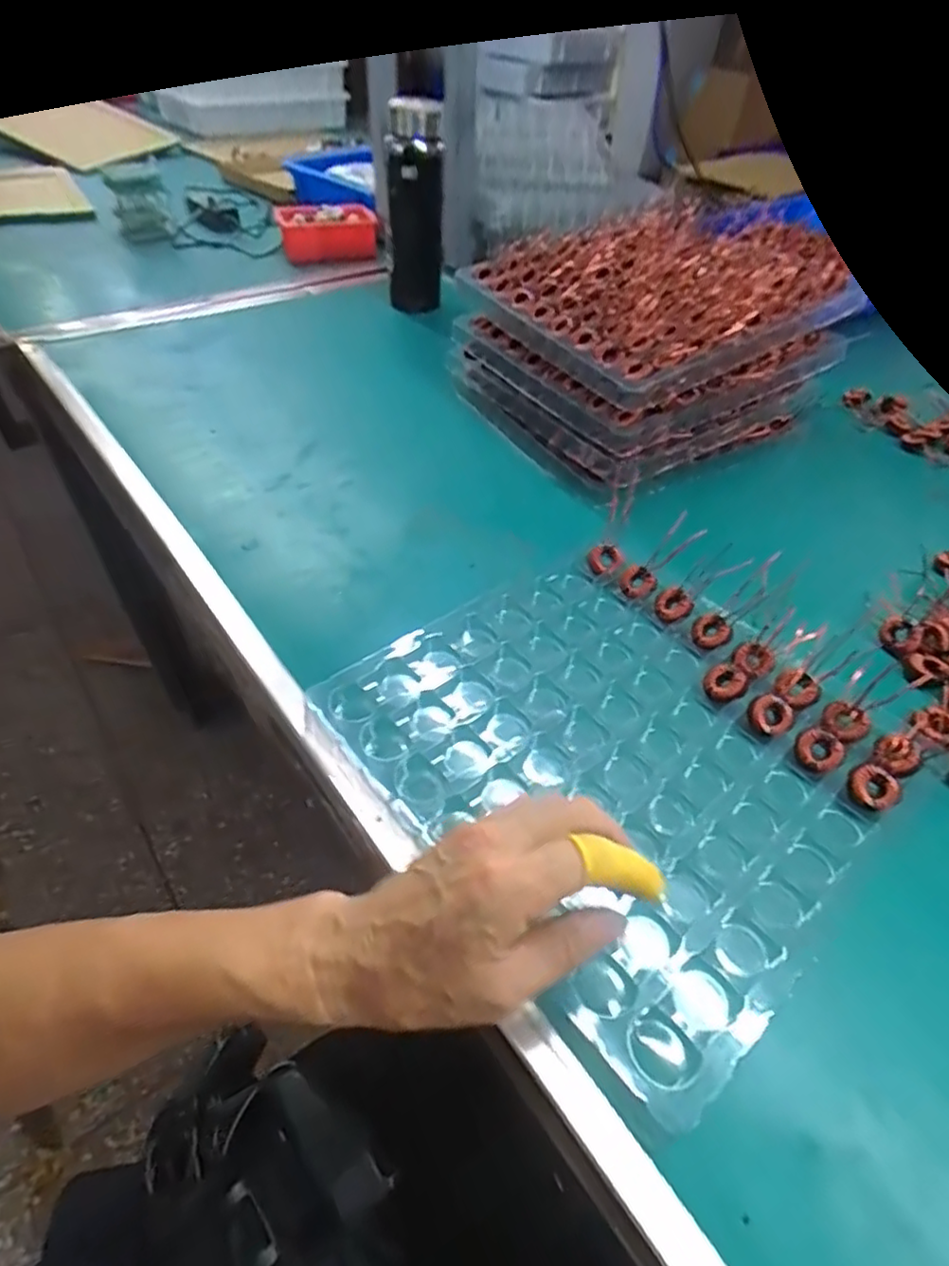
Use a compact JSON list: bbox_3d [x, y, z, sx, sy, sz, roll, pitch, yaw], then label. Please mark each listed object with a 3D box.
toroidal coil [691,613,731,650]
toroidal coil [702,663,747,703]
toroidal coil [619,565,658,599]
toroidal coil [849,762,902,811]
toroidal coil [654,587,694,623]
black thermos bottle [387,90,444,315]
[{"bbox_3d":[0.170,-0.001,0.462,0.025,0.007,0.027,-15,58,26],"label":"toroidal coil"},{"bbox_3d":[0.167,0.034,0.426,0.027,0.007,0.027,-17,52,23],"label":"toroidal coil"},{"bbox_3d":[0.125,-0.039,0.493,0.024,0.005,0.028,-46,58,2],"label":"toroidal coil"},{"bbox_3d":[0.234,0.091,0.375,0.024,0.007,0.027,-45,71,-3],"label":"toroidal coil"},{"bbox_3d":[0.147,-0.021,0.476,0.026,0.010,0.026,-11,69,31],"label":"toroidal coil"},{"bbox_3d":[-0.081,-0.577,0.883,0.071,0.232,0.070,6,47,3],"label":"black thermos bottle"}]

